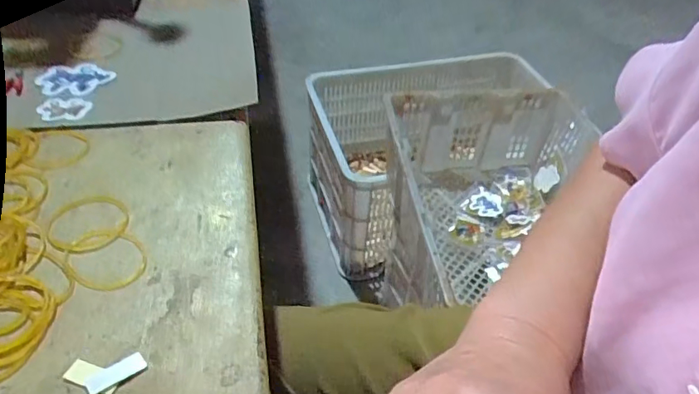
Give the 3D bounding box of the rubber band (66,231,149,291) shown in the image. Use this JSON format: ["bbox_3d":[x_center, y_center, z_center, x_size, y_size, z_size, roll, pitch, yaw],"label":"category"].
[{"bbox_3d":[-0.149,0.038,0.314,0.042,0.004,0.050,-28,56,-29],"label":"rubber band"}]

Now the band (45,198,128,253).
[{"bbox_3d":[-0.168,0.016,0.331,0.048,0.004,0.048,-4,44,-11],"label":"band"}]

